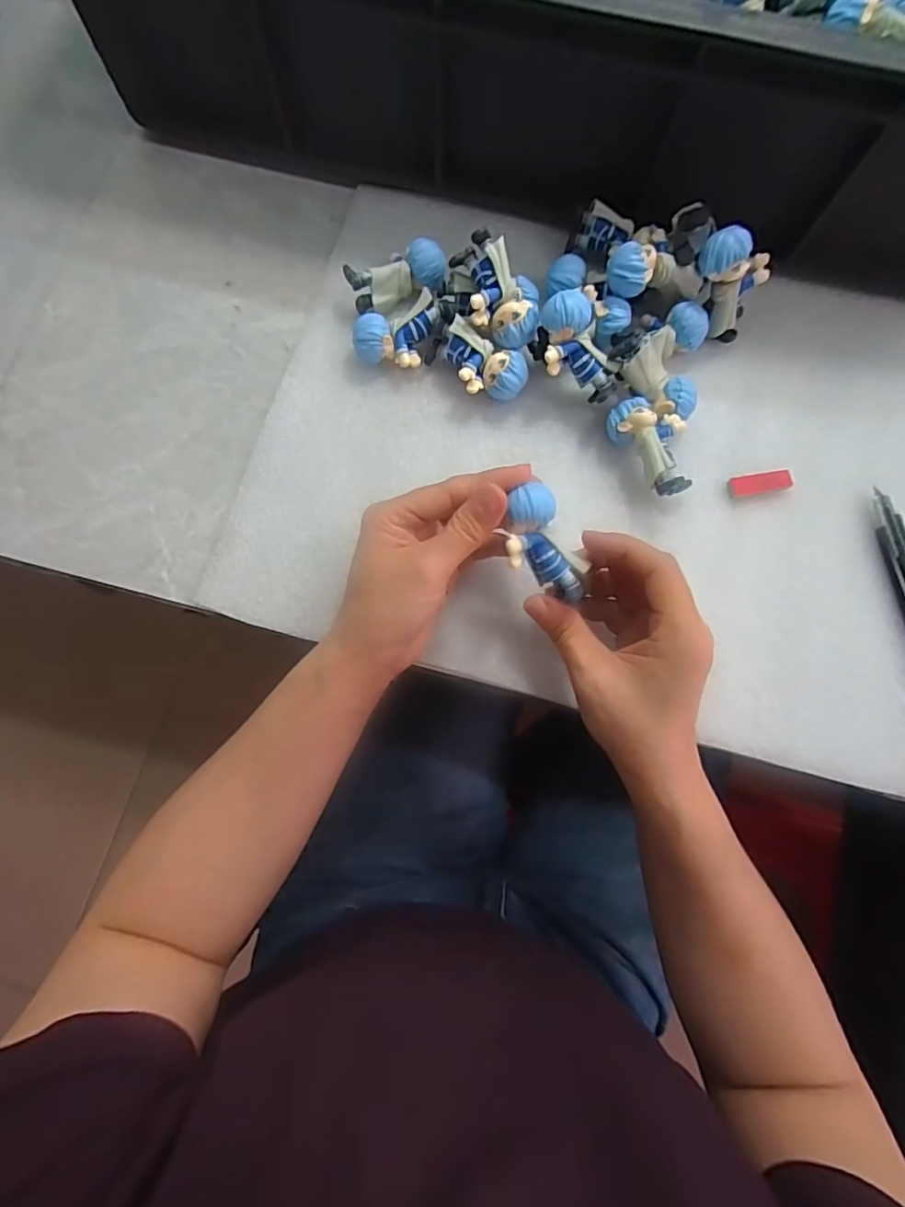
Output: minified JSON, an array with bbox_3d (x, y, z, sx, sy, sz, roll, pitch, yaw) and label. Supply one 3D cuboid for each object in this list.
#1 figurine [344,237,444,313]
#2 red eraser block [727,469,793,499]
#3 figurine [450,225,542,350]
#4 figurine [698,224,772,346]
[{"bbox_3d":[-0.035,-0.206,0.344,0.059,0.026,0.031,-26,78,-7],"label":"figurine"},{"bbox_3d":[0.188,-0.073,0.330,0.037,0.006,0.012,-11,76,-4],"label":"red eraser block"},{"bbox_3d":[0.027,-0.184,0.322,0.062,0.032,0.040,41,105,-11],"label":"figurine"},{"bbox_3d":[0.169,-0.190,0.326,0.027,0.064,0.032,32,76,39],"label":"figurine"}]

